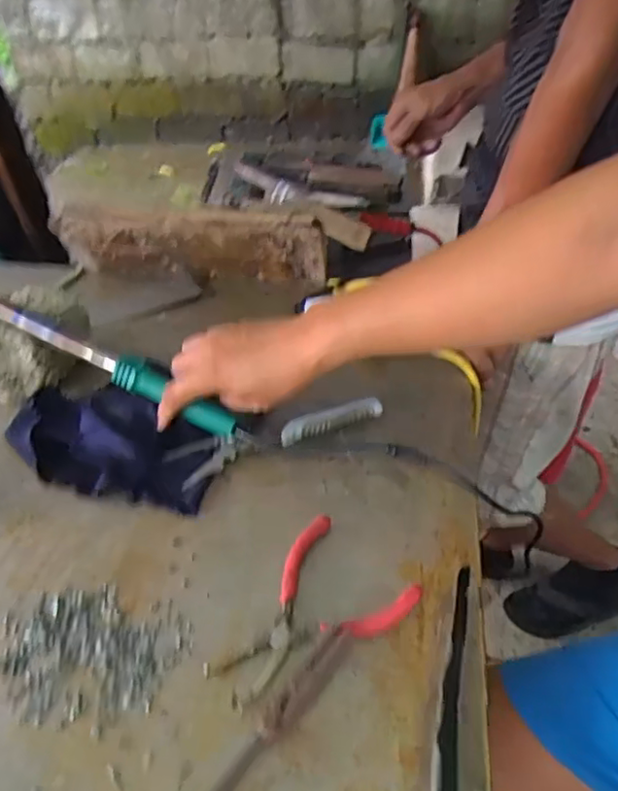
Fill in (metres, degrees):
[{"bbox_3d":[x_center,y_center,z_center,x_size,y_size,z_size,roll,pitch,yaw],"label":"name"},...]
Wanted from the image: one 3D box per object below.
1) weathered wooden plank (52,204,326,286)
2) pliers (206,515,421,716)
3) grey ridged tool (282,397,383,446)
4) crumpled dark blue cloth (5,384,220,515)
[{"bbox_3d":[-0.143,-0.177,0.762,0.323,0.105,0.032,1,42,5],"label":"weathered wooden plank"},{"bbox_3d":[-0.003,0.158,0.452,0.145,0.013,0.097,-35,50,-30],"label":"pliers"},{"bbox_3d":[0.020,0.022,0.591,0.097,0.016,0.019,-15,43,-13],"label":"grey ridged tool"},{"bbox_3d":[-0.179,0.043,0.578,0.201,0.029,0.103,13,44,18],"label":"crumpled dark blue cloth"}]

